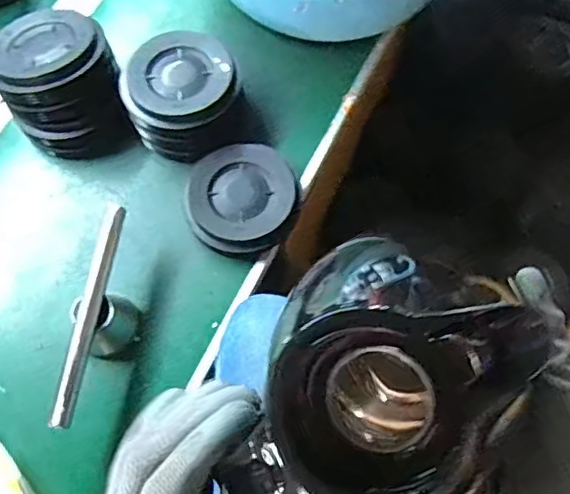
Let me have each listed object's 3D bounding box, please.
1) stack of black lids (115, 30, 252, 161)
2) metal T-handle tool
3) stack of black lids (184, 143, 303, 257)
[{"bbox_3d":[-0.107,-0.158,0.644,0.117,0.068,0.122,-13,70,-5],"label":"stack of black lids"},{"bbox_3d":[-0.168,0.066,0.556,0.048,0.078,0.198,6,70,2],"label":"metal T-handle tool"},{"bbox_3d":[-0.046,-0.049,0.623,0.116,0.035,0.119,31,73,11],"label":"stack of black lids"}]

